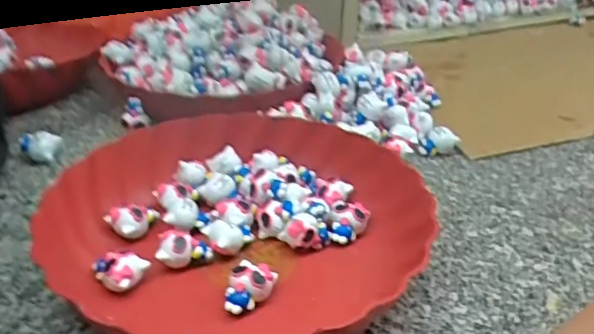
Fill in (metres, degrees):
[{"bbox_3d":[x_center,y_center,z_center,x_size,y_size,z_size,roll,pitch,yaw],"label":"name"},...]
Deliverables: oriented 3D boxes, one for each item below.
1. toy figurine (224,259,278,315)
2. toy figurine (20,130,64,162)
[{"bbox_3d":[-0.029,0.072,0.361,0.025,0.018,0.029,11,32,16],"label":"toy figurine"},{"bbox_3d":[-0.218,-0.019,0.511,0.031,0.018,0.020,5,31,6],"label":"toy figurine"}]

